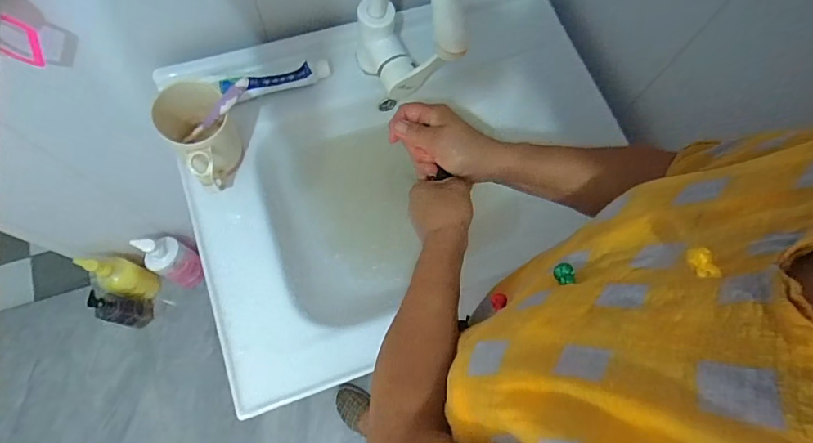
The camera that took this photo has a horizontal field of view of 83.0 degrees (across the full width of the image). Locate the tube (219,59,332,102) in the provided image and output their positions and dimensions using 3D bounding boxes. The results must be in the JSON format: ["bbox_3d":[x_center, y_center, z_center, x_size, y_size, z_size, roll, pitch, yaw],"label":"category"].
[{"bbox_3d":[-0.180,-0.198,0.637,0.150,0.022,0.039,-17,73,-9],"label":"tube"}]

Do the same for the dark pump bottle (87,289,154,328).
[{"bbox_3d":[-0.707,0.224,1.151,0.074,0.176,0.073,7,71,-1],"label":"dark pump bottle"}]

